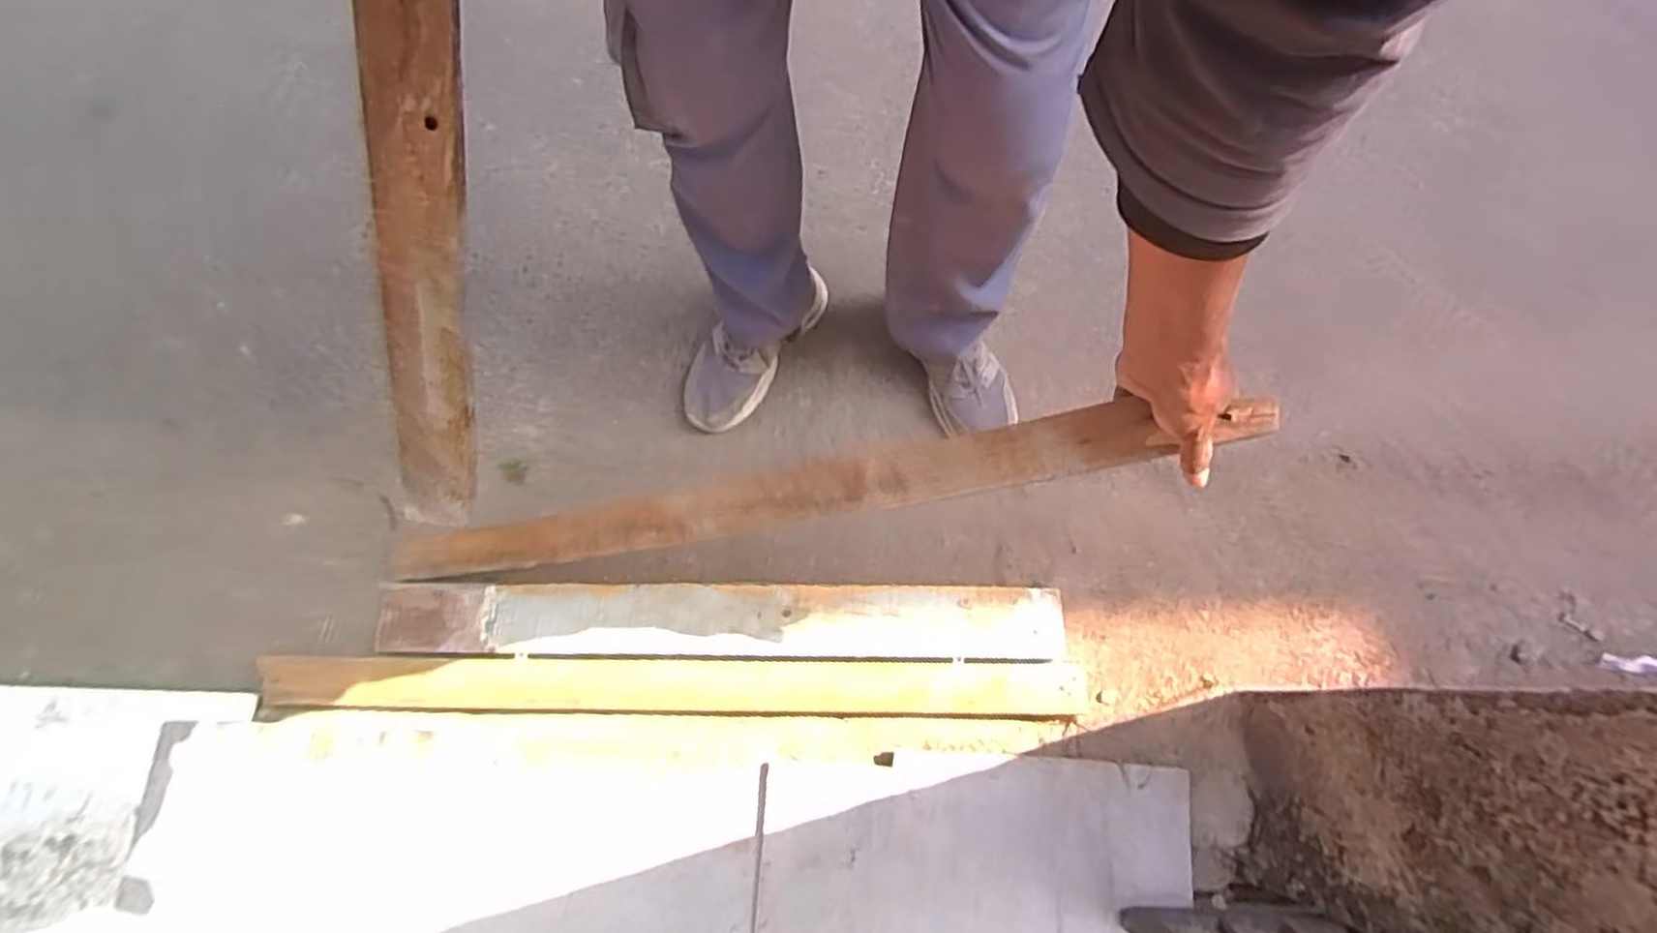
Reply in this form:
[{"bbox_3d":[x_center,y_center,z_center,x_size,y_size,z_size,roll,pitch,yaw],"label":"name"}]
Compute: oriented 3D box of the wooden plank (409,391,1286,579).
[{"bbox_3d":[-0.157,0.050,0.838,1.128,0.030,0.065,-11,69,29],"label":"wooden plank"}]

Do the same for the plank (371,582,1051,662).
[{"bbox_3d":[-0.146,0.206,1.005,0.912,0.039,0.104,1,72,0],"label":"plank"}]

